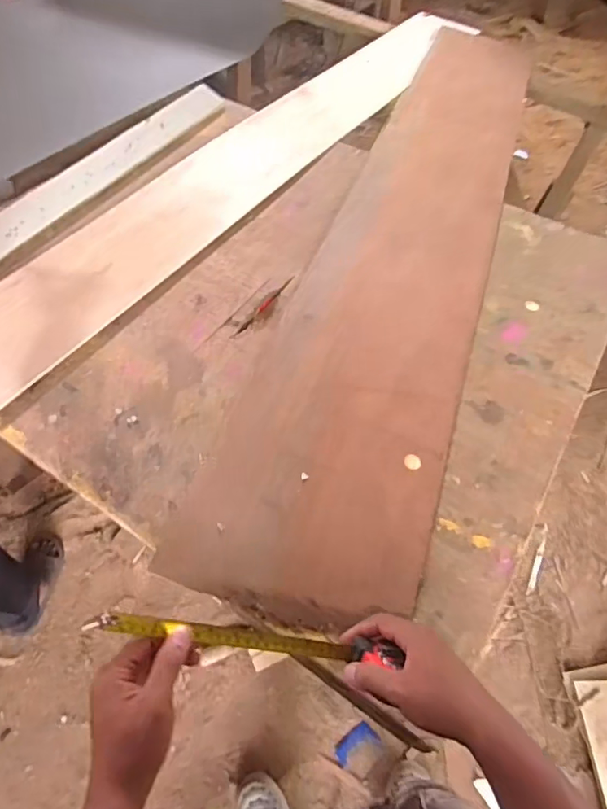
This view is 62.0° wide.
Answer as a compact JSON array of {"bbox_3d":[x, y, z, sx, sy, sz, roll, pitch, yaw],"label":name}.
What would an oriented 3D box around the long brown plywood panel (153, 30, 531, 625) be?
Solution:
[{"bbox_3d":[0.305,-0.496,1.295,0.392,0.024,2.047,17,56,10],"label":"long brown plywood panel"}]

